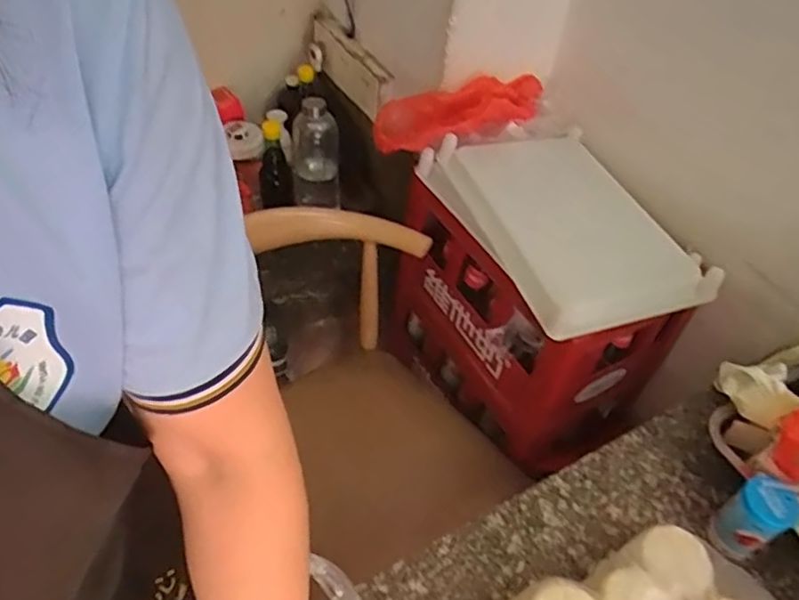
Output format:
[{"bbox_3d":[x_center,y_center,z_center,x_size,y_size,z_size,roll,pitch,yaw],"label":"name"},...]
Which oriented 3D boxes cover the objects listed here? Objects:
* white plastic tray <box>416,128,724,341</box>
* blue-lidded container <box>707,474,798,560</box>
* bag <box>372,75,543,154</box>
[{"bbox_3d":[0.232,-0.119,0.904,0.258,0.056,0.404,-17,53,-20],"label":"white plastic tray"},{"bbox_3d":[0.342,0.217,0.609,0.046,0.106,0.049,-24,55,-25],"label":"blue-lidded container"},{"bbox_3d":[0.110,-0.305,1.008,0.311,0.074,0.106,-11,51,-15],"label":"bag"}]

